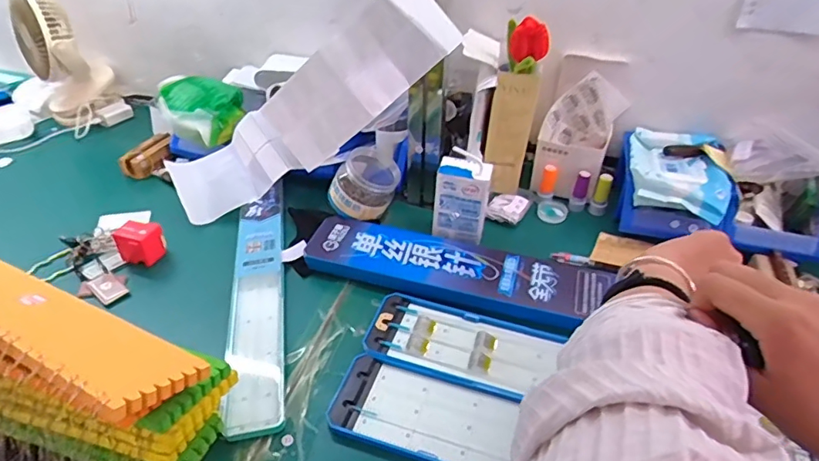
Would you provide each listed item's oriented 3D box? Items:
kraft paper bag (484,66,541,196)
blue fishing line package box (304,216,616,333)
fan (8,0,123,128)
[{"bbox_3d":[0.142,-0.138,0.738,0.059,0.187,0.021,9,39,9],"label":"kraft paper bag"},{"bbox_3d":[0.050,0.044,0.623,0.348,0.021,0.105,12,40,12],"label":"blue fishing line package box"},{"bbox_3d":[-0.595,-0.293,0.902,0.118,0.229,0.112,-21,44,-26],"label":"fan"}]

